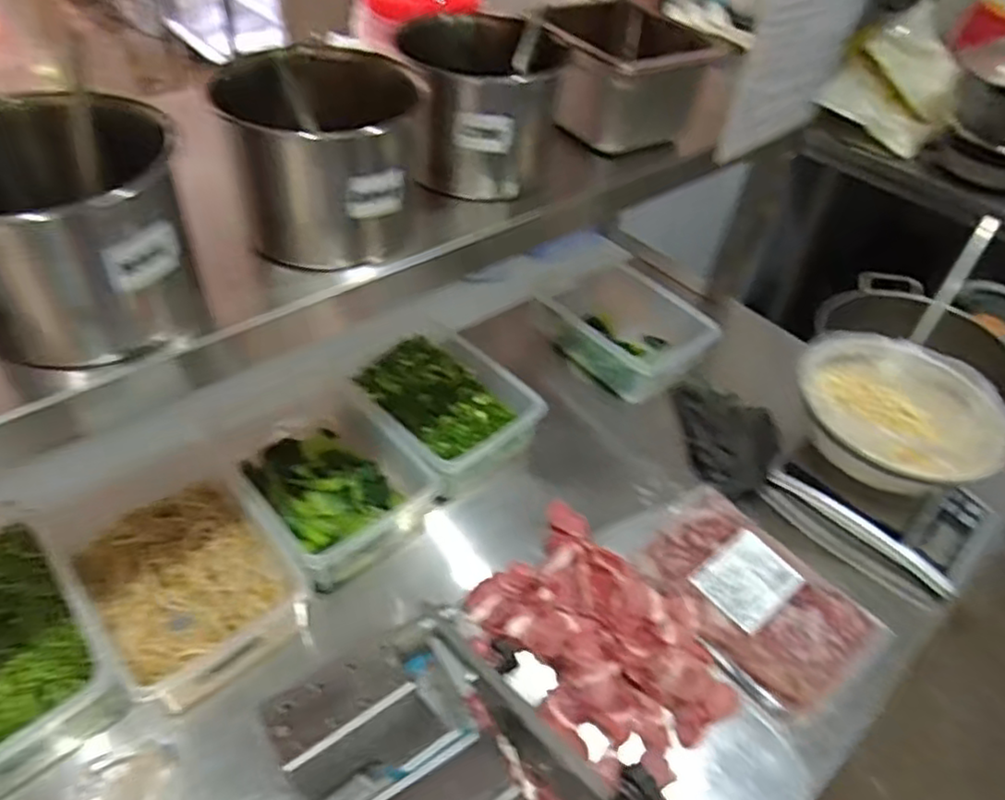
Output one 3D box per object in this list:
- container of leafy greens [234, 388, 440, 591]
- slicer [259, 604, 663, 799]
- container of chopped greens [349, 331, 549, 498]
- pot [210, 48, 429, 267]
[{"bbox_3d":[-0.187,0.079,0.715,0.165,0.094,0.221,-29,54,-30],"label":"container of leafy greens"},{"bbox_3d":[-0.019,0.262,0.428,0.182,0.175,0.305,-23,51,-26],"label":"slicer"},{"bbox_3d":[-0.078,-0.006,0.786,0.164,0.062,0.214,-29,54,-30],"label":"container of chopped greens"},{"bbox_3d":[-0.133,-0.179,0.537,0.133,0.138,0.135,4,45,-2],"label":"pot"}]

